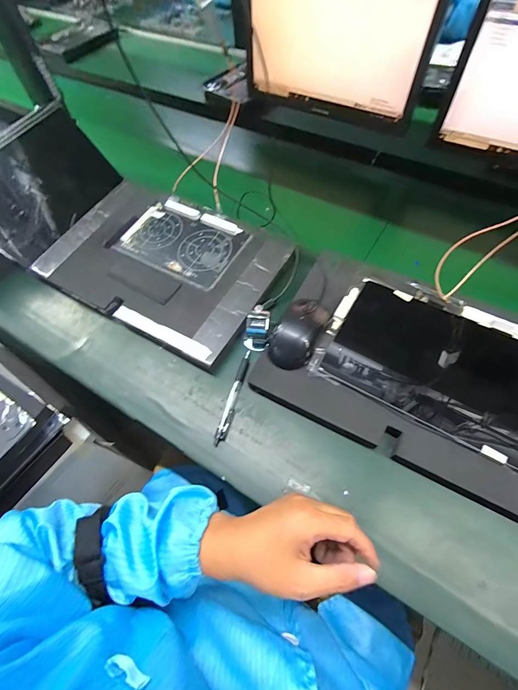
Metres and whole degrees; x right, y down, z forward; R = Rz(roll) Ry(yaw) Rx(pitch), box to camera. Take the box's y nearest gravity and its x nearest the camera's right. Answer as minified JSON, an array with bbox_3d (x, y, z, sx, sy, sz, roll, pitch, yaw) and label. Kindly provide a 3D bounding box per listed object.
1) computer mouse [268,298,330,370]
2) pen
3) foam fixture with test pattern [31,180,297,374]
[{"bbox_3d":[0.055,-0.017,0.459,0.056,0.032,0.100,26,66,16],"label":"computer mouse"},{"bbox_3d":[-0.034,0.071,0.460,0.013,0.008,0.138,13,63,10],"label":"pen"},{"bbox_3d":[-0.165,-0.147,0.569,0.382,0.038,0.260,27,67,17],"label":"foam fixture with test pattern"}]

